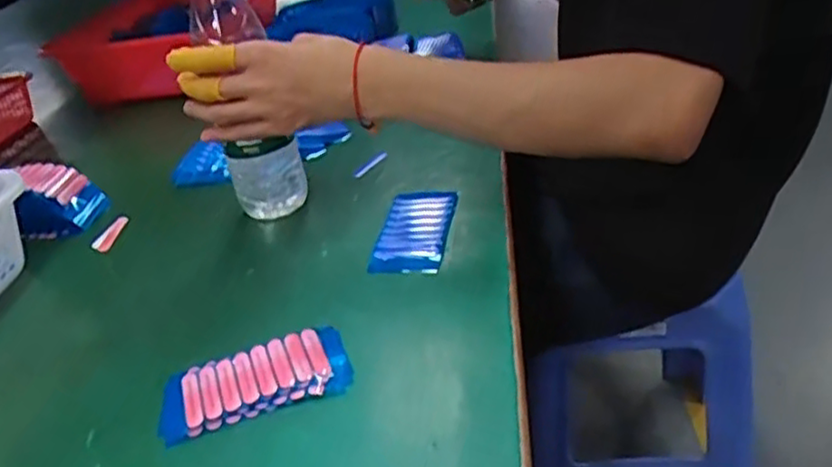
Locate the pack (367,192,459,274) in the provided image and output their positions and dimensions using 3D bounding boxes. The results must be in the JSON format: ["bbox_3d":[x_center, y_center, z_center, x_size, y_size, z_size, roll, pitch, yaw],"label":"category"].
[{"bbox_3d":[0.001,-0.004,0.582,0.052,0.020,0.105,4,32,14],"label":"pack"}]

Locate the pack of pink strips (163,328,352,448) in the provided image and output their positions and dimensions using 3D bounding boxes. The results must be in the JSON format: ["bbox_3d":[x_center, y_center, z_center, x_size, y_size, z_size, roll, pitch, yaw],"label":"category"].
[{"bbox_3d":[-0.104,0.093,0.454,0.120,0.010,0.069,-15,32,-17],"label":"pack of pink strips"}]

